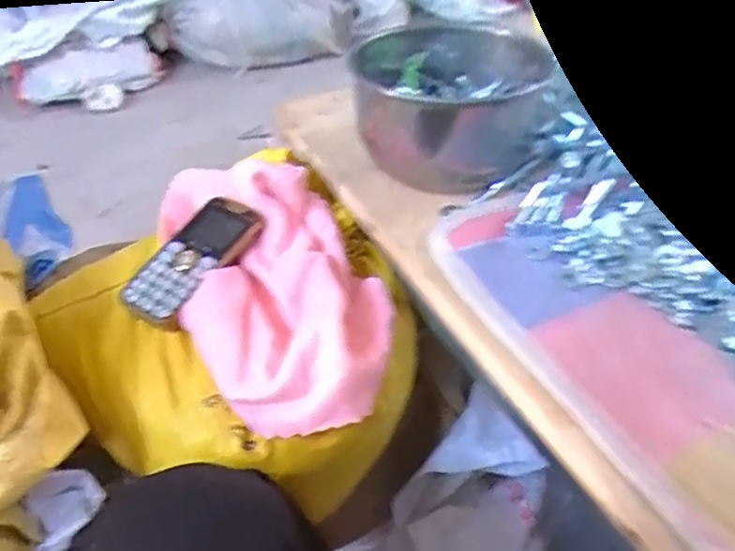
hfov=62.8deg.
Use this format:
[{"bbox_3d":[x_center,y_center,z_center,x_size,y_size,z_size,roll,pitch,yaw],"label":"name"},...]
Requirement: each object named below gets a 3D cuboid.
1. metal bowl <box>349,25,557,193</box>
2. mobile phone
[{"bbox_3d":[0.076,-0.156,0.536,0.162,0.073,0.163,0,42,0],"label":"metal bowl"},{"bbox_3d":[-0.146,-0.015,0.502,0.061,0.016,0.123,23,59,18],"label":"mobile phone"}]

